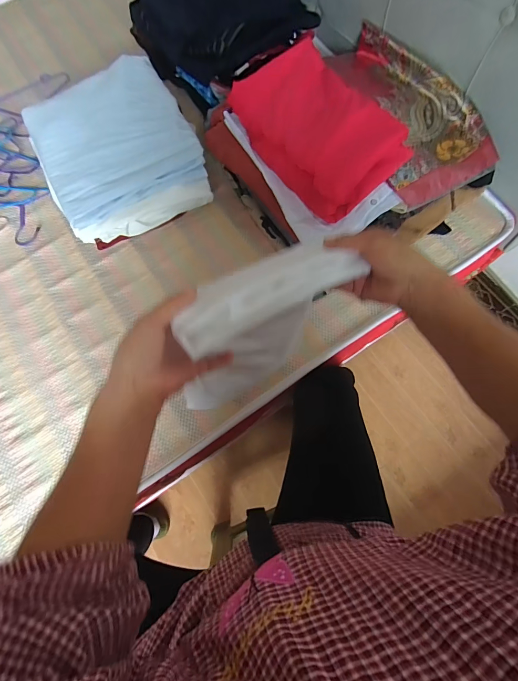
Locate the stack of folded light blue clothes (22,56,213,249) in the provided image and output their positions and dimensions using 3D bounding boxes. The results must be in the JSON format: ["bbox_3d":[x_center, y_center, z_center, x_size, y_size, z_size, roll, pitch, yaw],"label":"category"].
[{"bbox_3d":[-0.305,-0.404,0.717,0.322,0.143,0.326,-32,75,-7],"label":"stack of folded light blue clothes"}]

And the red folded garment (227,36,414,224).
[{"bbox_3d":[0.109,-0.431,0.666,0.231,0.063,0.369,-33,75,-8],"label":"red folded garment"}]

